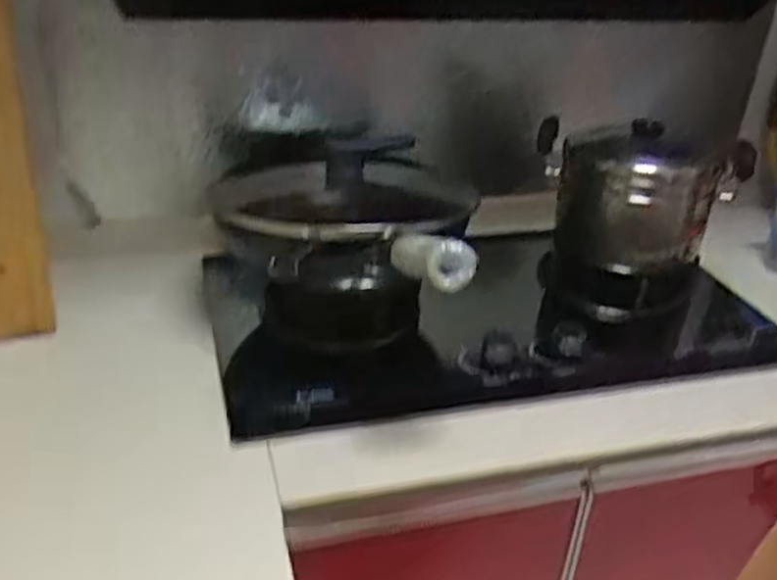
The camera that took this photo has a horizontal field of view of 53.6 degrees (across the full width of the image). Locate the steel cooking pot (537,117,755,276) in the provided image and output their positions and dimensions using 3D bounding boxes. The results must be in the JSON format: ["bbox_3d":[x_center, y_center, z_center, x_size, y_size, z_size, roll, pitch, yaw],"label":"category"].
[{"bbox_3d":[0.327,-0.133,1.025,0.231,0.161,0.165,-1,29,-8],"label":"steel cooking pot"}]

